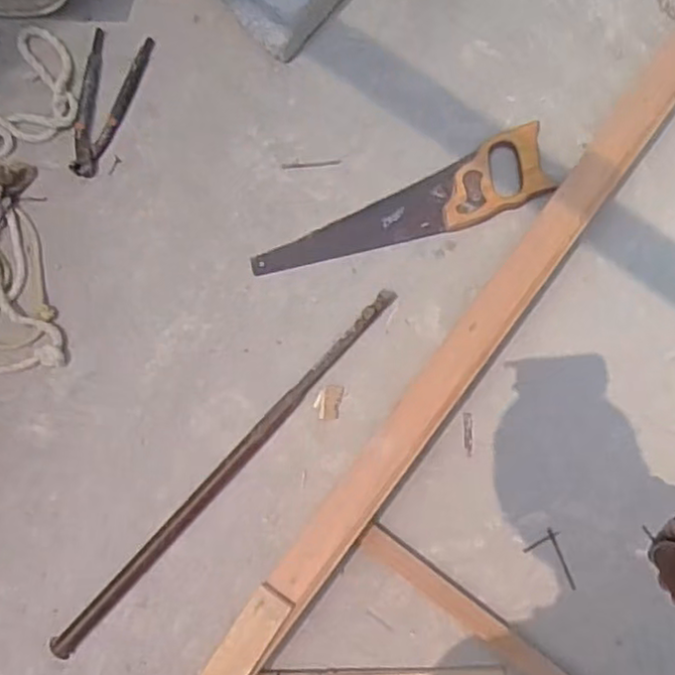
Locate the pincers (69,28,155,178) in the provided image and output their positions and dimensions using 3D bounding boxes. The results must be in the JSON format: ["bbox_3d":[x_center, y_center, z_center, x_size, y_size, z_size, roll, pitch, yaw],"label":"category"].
[{"bbox_3d":[-0.322,-0.322,0.922,0.078,0.018,0.210,14,83,6],"label":"pincers"}]

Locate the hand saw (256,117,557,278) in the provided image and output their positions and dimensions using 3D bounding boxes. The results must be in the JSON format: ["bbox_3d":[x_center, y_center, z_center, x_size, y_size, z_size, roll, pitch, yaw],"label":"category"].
[{"bbox_3d":[0.084,-0.156,0.877,0.391,0.027,0.089,-24,81,0],"label":"hand saw"}]

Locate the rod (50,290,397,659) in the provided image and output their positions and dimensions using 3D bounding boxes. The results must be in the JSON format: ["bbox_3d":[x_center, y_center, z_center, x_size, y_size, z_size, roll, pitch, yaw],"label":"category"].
[{"bbox_3d":[-0.134,0.161,0.830,0.021,0.024,0.589,42,87,8],"label":"rod"}]

